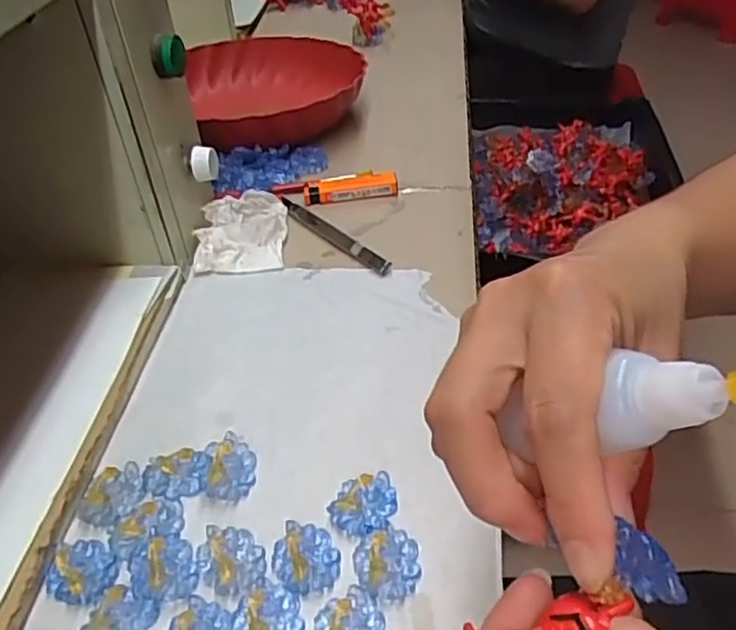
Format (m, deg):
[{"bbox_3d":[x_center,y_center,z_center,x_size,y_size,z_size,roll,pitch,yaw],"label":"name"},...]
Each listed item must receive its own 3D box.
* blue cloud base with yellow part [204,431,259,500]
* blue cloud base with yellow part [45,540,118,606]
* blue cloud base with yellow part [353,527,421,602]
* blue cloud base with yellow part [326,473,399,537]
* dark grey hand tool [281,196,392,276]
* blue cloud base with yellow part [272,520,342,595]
[{"bbox_3d":[-0.074,0.079,0.366,0.025,0.019,0.037,-10,41,-6],"label":"blue cloud base with yellow part"},{"bbox_3d":[-0.138,0.122,0.329,0.032,0.007,0.033,-2,40,2],"label":"blue cloud base with yellow part"},{"bbox_3d":[0.009,0.117,0.324,0.031,0.007,0.036,-4,40,0],"label":"blue cloud base with yellow part"},{"bbox_3d":[-0.003,0.096,0.348,0.035,0.011,0.031,-12,41,-9],"label":"blue cloud base with yellow part"},{"bbox_3d":[-0.028,-0.065,0.537,0.014,0.009,0.134,-29,46,-26],"label":"dark grey hand tool"},{"bbox_3d":[-0.030,0.116,0.329,0.031,0.004,0.037,-10,41,-6],"label":"blue cloud base with yellow part"}]

